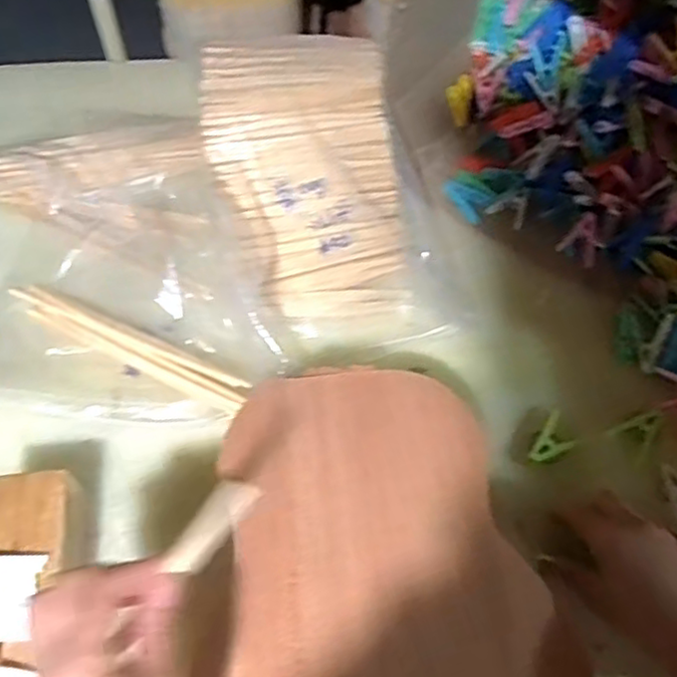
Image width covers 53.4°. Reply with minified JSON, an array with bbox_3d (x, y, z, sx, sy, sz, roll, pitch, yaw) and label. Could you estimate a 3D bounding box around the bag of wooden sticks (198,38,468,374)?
[{"bbox_3d":[-0.019,-0.139,0.635,0.182,0.101,0.317,-15,60,-11],"label":"bag of wooden sticks"}]

